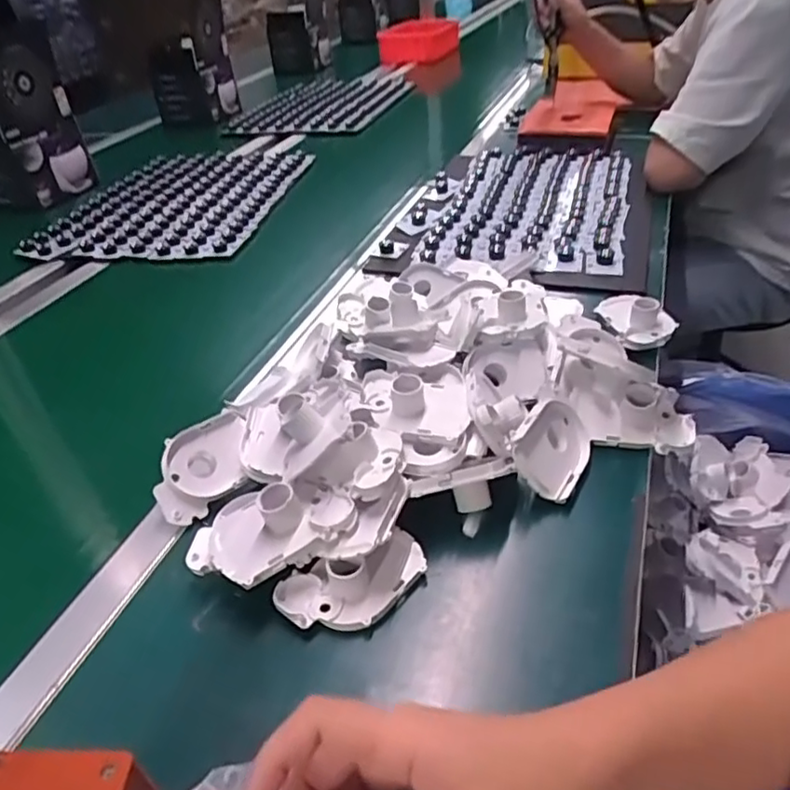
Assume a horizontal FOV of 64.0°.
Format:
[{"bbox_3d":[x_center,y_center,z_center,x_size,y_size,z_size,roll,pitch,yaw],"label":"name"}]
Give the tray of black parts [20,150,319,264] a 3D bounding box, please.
[{"bbox_3d":[-0.359,-0.343,1.082,0.356,0.025,0.422,4,41,10],"label":"tray of black parts"}]

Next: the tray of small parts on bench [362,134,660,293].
[{"bbox_3d":[0.199,-0.296,0.975,0.363,0.044,0.495,7,39,16],"label":"tray of small parts on bench"}]

